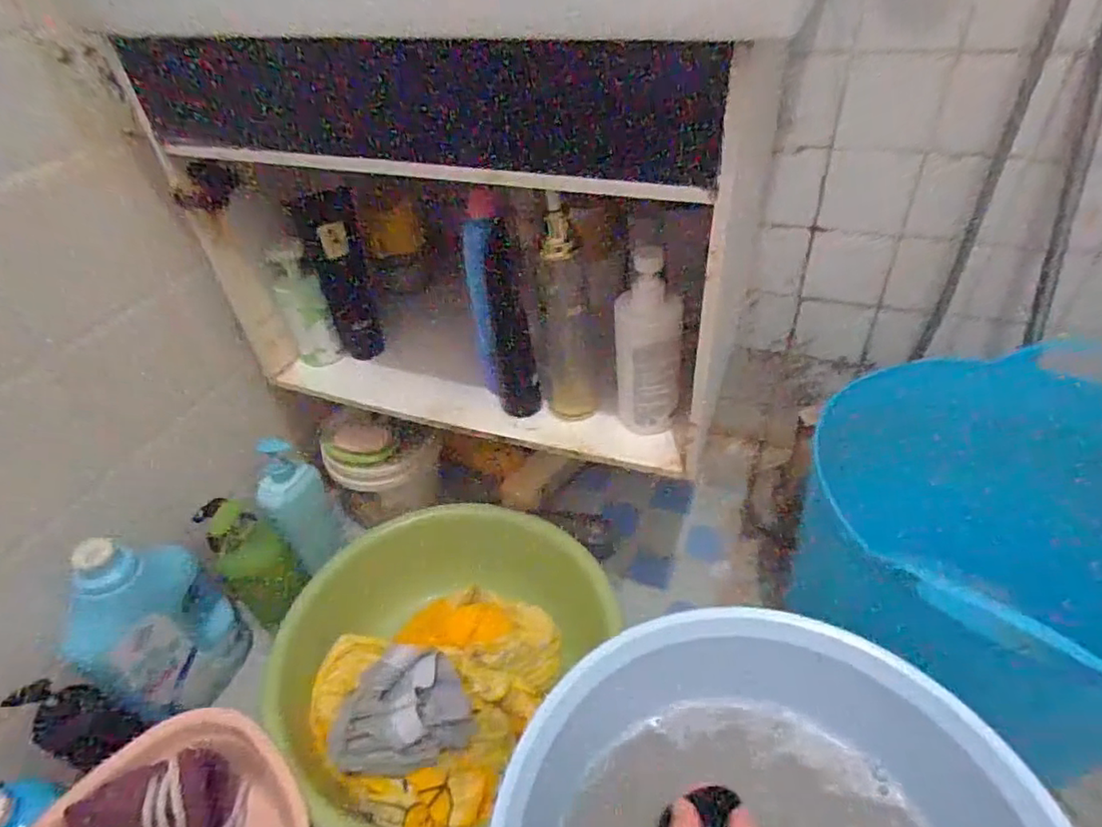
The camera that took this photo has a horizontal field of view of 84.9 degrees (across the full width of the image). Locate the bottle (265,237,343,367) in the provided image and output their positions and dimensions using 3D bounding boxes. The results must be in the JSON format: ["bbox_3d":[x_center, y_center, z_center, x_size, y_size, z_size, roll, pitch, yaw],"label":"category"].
[{"bbox_3d":[-0.311,-0.135,0.760,0.049,0.153,0.035,-16,41,-9],"label":"bottle"}]

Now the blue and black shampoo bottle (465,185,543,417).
[{"bbox_3d":[-0.056,-0.107,0.657,0.051,0.240,0.061,-19,42,-13],"label":"blue and black shampoo bottle"}]

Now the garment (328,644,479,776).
[{"bbox_3d":[-0.166,0.332,0.660,0.144,0.070,0.116,-26,44,-20],"label":"garment"}]

